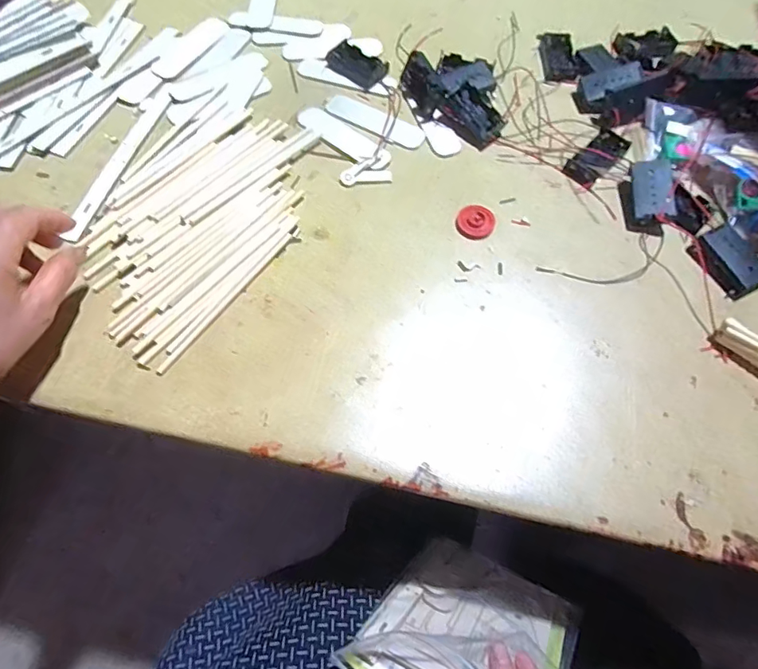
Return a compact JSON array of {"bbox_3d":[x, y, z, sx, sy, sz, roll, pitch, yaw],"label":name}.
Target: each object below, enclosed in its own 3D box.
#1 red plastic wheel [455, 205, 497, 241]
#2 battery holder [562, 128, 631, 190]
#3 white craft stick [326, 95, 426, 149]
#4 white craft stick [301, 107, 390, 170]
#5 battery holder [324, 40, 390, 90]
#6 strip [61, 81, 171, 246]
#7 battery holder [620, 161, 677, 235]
[{"bbox_3d":[0.085,-0.097,0.418,0.032,0.010,0.028,7,66,2],"label":"red plastic wheel"},{"bbox_3d":[0.204,-0.165,0.448,0.033,0.009,0.067,42,71,16],"label":"battery holder"},{"bbox_3d":[-0.002,-0.210,0.473,0.102,0.004,0.028,30,69,11],"label":"white craft stick"},{"bbox_3d":[-0.034,-0.188,0.457,0.104,0.007,0.032,38,61,17],"label":"white craft stick"},{"bbox_3d":[-0.022,-0.278,0.497,0.061,0.012,0.036,31,69,12],"label":"battery holder"},{"bbox_3d":[-0.231,-0.161,0.437,0.019,0.005,0.188,14,65,5],"label":"strip"},{"bbox_3d":[0.237,-0.122,0.424,0.035,0.024,0.065,8,66,2],"label":"battery holder"}]

